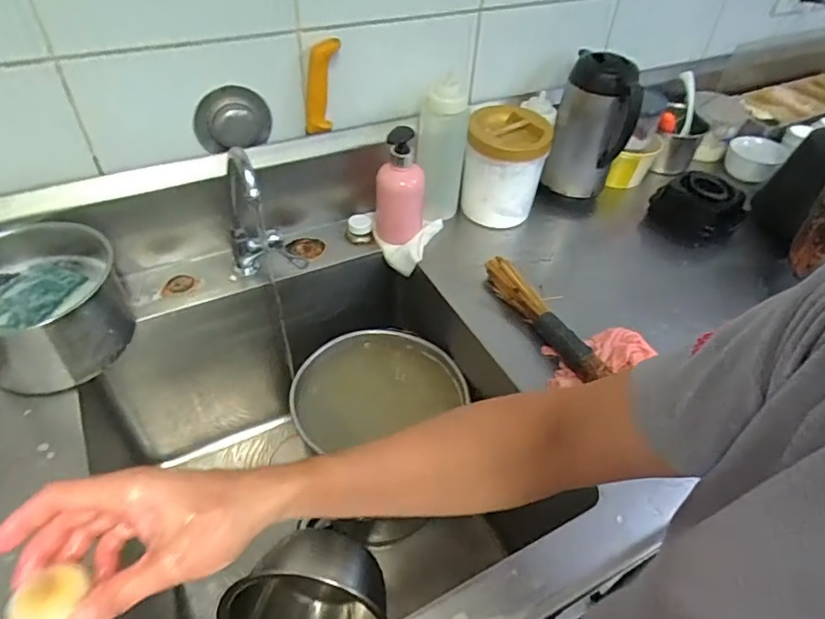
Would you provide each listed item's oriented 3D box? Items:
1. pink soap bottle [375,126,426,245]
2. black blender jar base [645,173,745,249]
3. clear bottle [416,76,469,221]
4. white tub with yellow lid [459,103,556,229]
[{"bbox_3d":[-0.020,-0.193,0.853,0.055,0.199,0.059,29,51,23],"label":"pink soap bottle"},{"bbox_3d":[0.534,-0.193,0.994,0.147,0.100,0.127,31,51,25],"label":"black blender jar base"},{"bbox_3d":[0.047,-0.264,0.898,0.078,0.242,0.091,4,45,1],"label":"clear bottle"},{"bbox_3d":[0.161,-0.244,0.934,0.128,0.181,0.145,12,46,8],"label":"white tub with yellow lid"}]

